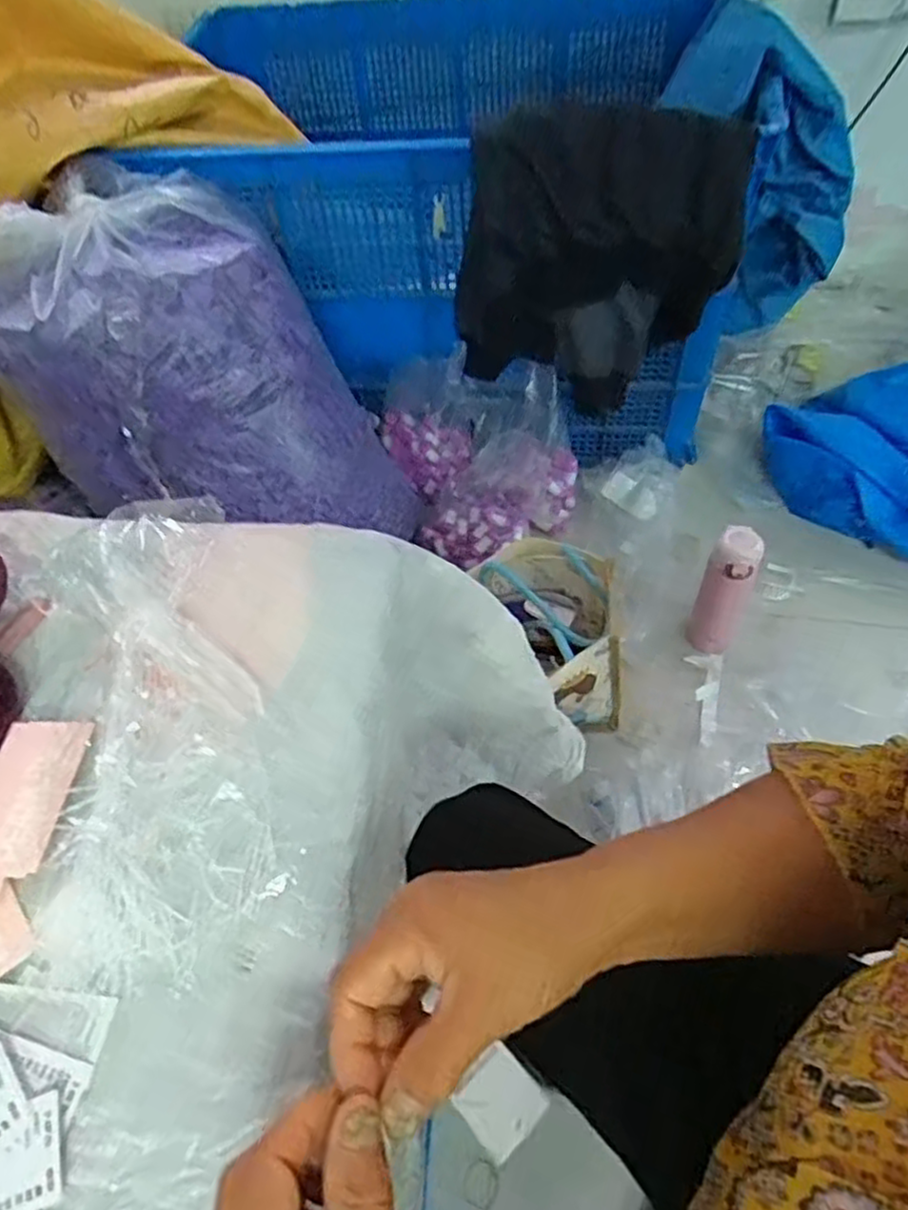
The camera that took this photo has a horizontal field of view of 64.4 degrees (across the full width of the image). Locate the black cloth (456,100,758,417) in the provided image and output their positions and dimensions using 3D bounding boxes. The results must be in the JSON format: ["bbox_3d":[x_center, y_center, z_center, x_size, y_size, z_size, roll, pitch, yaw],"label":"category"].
[{"bbox_3d":[0.197,-0.465,1.013,0.367,0.417,0.197,12,56,13],"label":"black cloth"}]

